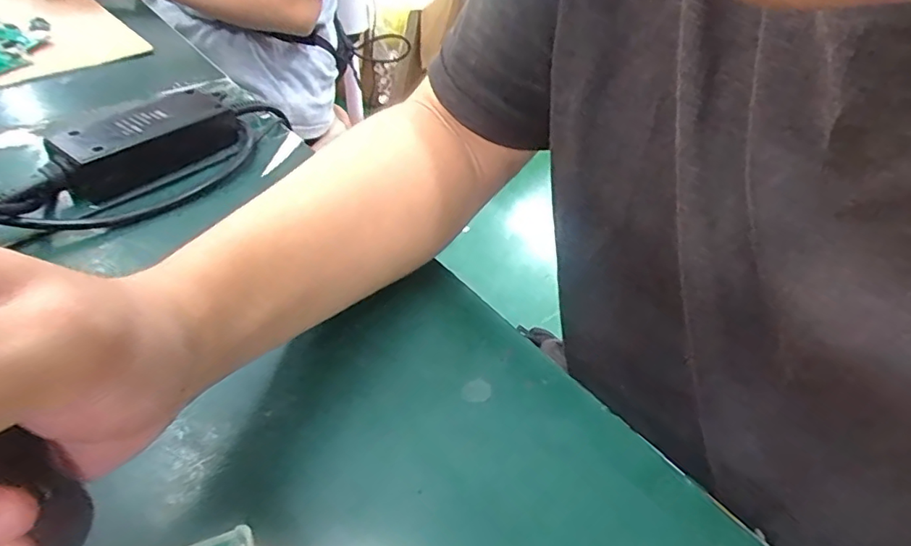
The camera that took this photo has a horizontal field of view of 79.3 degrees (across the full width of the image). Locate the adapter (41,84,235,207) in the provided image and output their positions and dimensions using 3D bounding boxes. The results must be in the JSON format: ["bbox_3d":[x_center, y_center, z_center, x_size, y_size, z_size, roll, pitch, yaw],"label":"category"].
[{"bbox_3d":[-0.219,-0.096,0.395,0.117,0.040,0.041,-32,52,-32],"label":"adapter"}]

